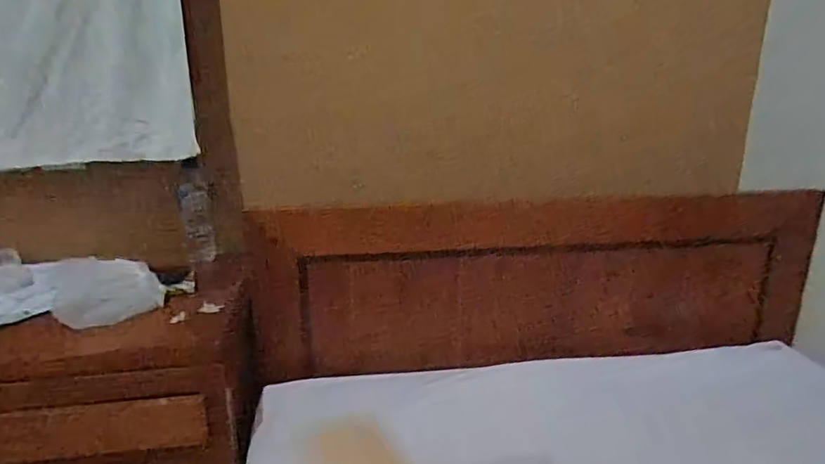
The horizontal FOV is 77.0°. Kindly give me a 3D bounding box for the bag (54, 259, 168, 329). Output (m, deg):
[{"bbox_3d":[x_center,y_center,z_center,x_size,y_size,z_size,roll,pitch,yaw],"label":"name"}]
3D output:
[{"bbox_3d":[-0.521,0.094,0.893,0.160,0.081,0.138,-9,18,-29],"label":"bag"}]

